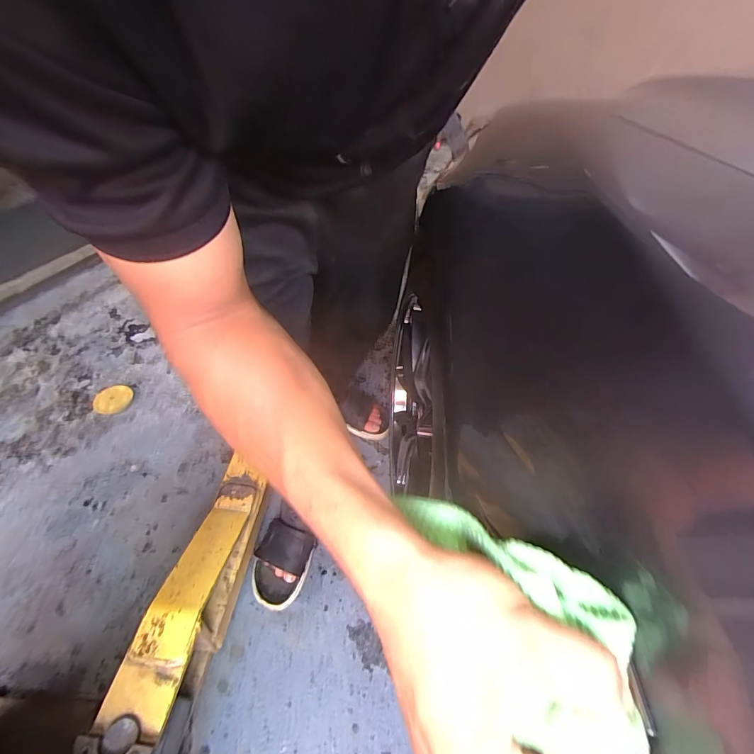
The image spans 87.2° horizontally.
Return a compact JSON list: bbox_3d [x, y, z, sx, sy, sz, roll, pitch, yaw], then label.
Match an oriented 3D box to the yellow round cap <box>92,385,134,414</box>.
[{"bbox_3d":[-0.754,0.062,1.131,0.102,0.044,0.092,-18,52,-22],"label":"yellow round cap"}]

